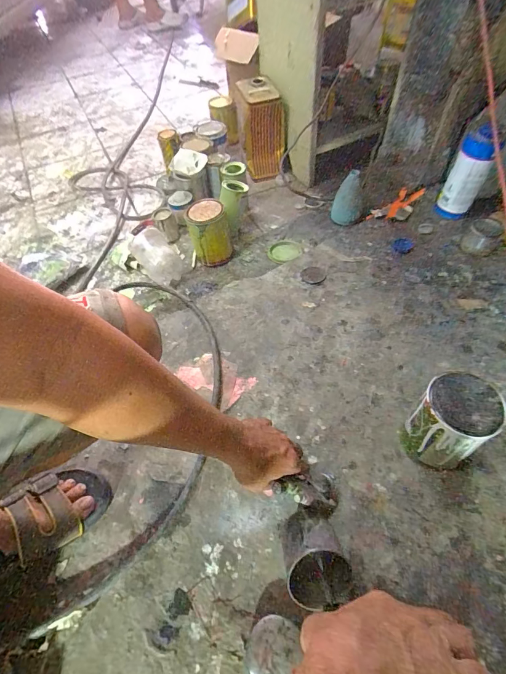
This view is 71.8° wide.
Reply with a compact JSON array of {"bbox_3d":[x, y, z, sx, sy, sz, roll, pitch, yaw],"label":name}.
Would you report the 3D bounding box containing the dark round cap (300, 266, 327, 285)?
[{"bbox_3d":[0.144,-0.146,0.838,0.060,0.008,0.053,1,54,6],"label":"dark round cap"}]

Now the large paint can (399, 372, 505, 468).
[{"bbox_3d":[0.295,0.135,0.537,0.097,0.156,0.098,-2,54,3],"label":"large paint can"}]

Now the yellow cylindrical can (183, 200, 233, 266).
[{"bbox_3d":[-0.116,-0.278,0.926,0.102,0.137,0.116,-13,54,-4],"label":"yellow cylindrical can"}]

